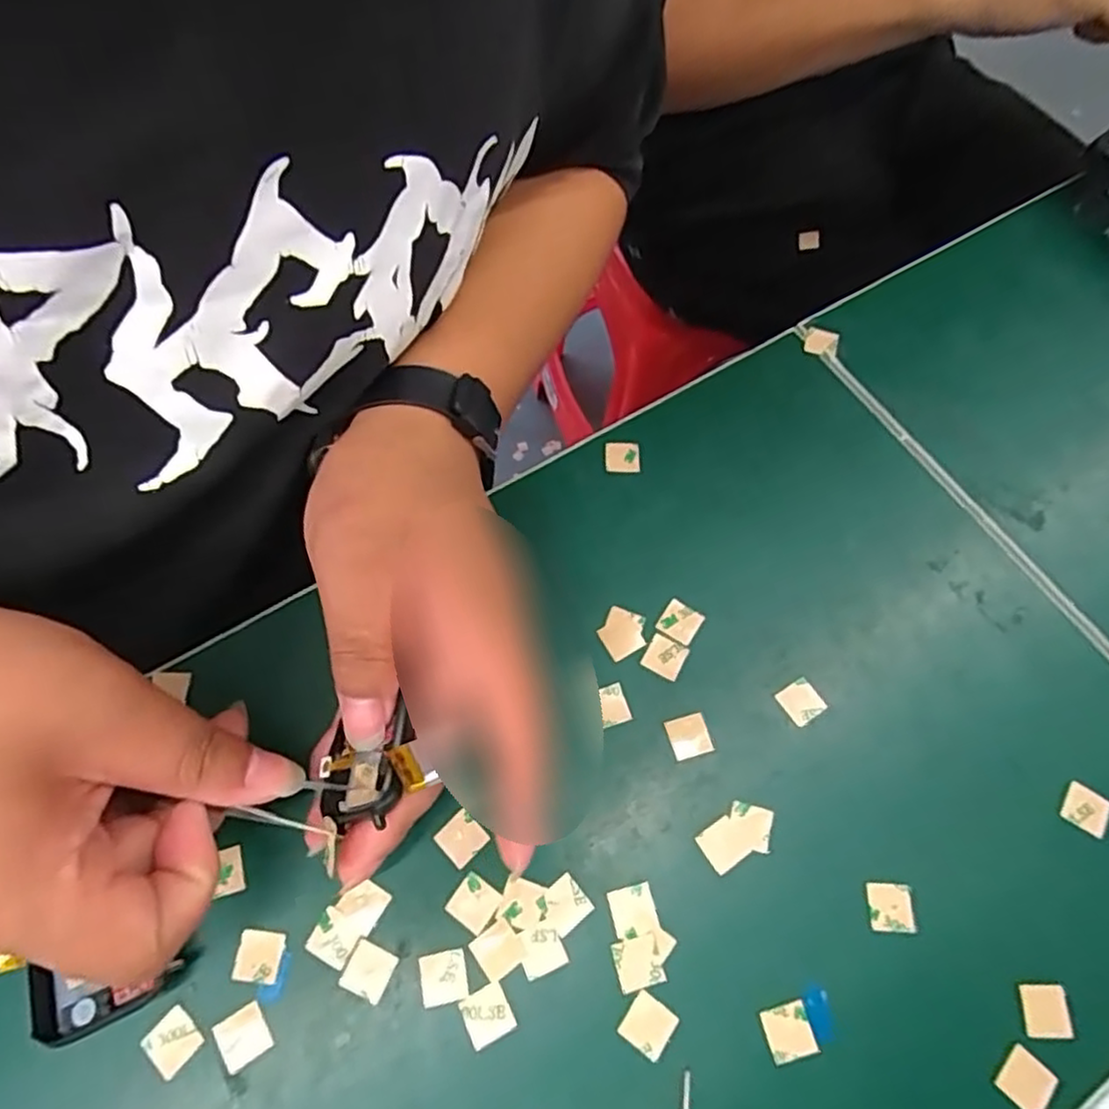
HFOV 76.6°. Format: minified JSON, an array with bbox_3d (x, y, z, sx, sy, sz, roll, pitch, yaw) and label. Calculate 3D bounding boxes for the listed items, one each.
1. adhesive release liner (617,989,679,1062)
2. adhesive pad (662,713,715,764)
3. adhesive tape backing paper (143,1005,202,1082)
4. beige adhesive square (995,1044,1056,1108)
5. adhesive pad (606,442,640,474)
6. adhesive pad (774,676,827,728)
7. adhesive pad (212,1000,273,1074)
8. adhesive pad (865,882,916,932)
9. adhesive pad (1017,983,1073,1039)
[{"bbox_3d":[0.032,0.157,0.233,0.016,0.004,0.015,33,70,12],"label":"adhesive release liner"},{"bbox_3d":[0.052,0.070,0.272,0.015,0.004,0.016,-15,68,-8],"label":"adhesive pad"},{"bbox_3d":[-0.126,0.160,0.229,0.016,0.004,0.016,39,71,14],"label":"adhesive tape backing paper"},{"bbox_3d":[0.155,0.173,0.231,0.015,0.004,0.016,38,71,14],"label":"beige adhesive square"},{"bbox_3d":[0.031,-0.045,0.322,0.015,0.004,0.014,-1,66,-2],"label":"adhesive pad"},{"bbox_3d":[0.098,0.058,0.279,0.015,0.004,0.015,-29,70,-13],"label":"adhesive pad"},{"bbox_3d":[-0.103,0.158,0.230,0.015,0.004,0.016,-28,70,-13],"label":"adhesive pad"},{"bbox_3d":[0.120,0.126,0.250,0.015,0.004,0.016,2,66,-1],"label":"adhesive pad"},{"bbox_3d":[0.166,0.154,0.237,0.014,0.004,0.016,0,66,-2],"label":"adhesive pad"}]

